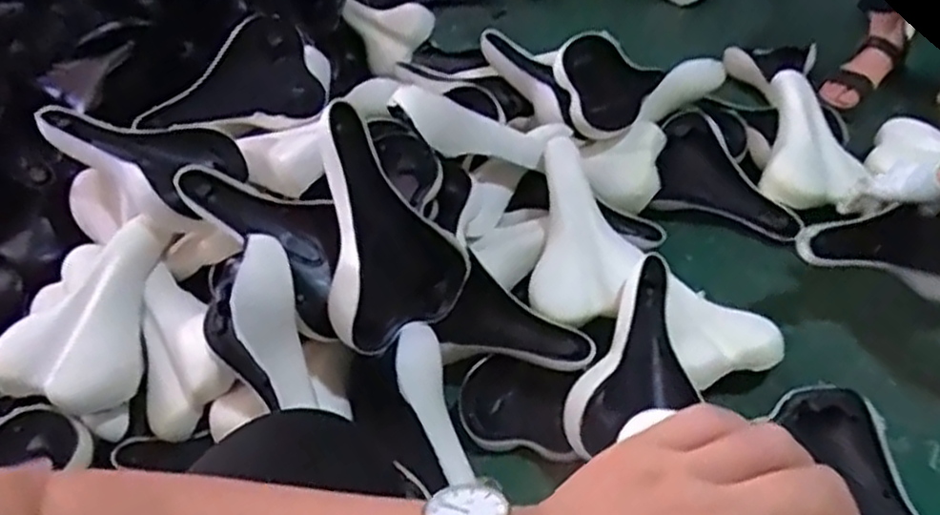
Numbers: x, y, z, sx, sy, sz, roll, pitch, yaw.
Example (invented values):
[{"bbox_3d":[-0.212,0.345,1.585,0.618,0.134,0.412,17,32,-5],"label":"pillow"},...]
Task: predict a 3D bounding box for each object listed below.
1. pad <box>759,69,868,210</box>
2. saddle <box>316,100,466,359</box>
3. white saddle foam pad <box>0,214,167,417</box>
[{"bbox_3d":[0.512,-0.188,1.176,0.133,0.052,0.242,-1,64,7],"label":"pad"},{"bbox_3d":[-0.086,-0.035,0.831,0.164,0.269,0.066,-11,9,-24],"label":"saddle"},{"bbox_3d":[-0.443,0.080,0.917,0.130,0.136,0.240,25,50,31],"label":"white saddle foam pad"}]

